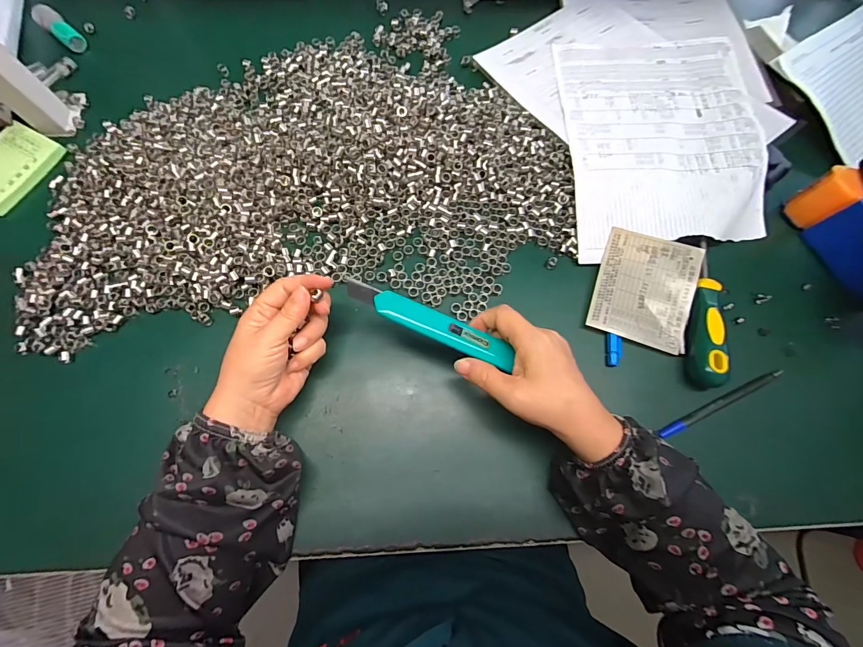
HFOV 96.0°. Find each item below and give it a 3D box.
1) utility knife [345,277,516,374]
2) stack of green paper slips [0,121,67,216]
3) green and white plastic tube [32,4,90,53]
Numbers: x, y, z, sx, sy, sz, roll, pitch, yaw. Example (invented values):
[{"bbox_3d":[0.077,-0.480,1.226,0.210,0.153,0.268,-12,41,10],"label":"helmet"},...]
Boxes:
[{"bbox_3d":[-0.001,-0.001,0.307,0.139,0.011,0.023,25,74,-2],"label":"utility knife"},{"bbox_3d":[-0.445,-0.165,0.406,0.071,0.010,0.096,26,74,7],"label":"stack of green paper slips"},{"bbox_3d":[-0.443,-0.350,0.466,0.067,0.029,0.026,41,76,11],"label":"green and white plastic tube"}]

